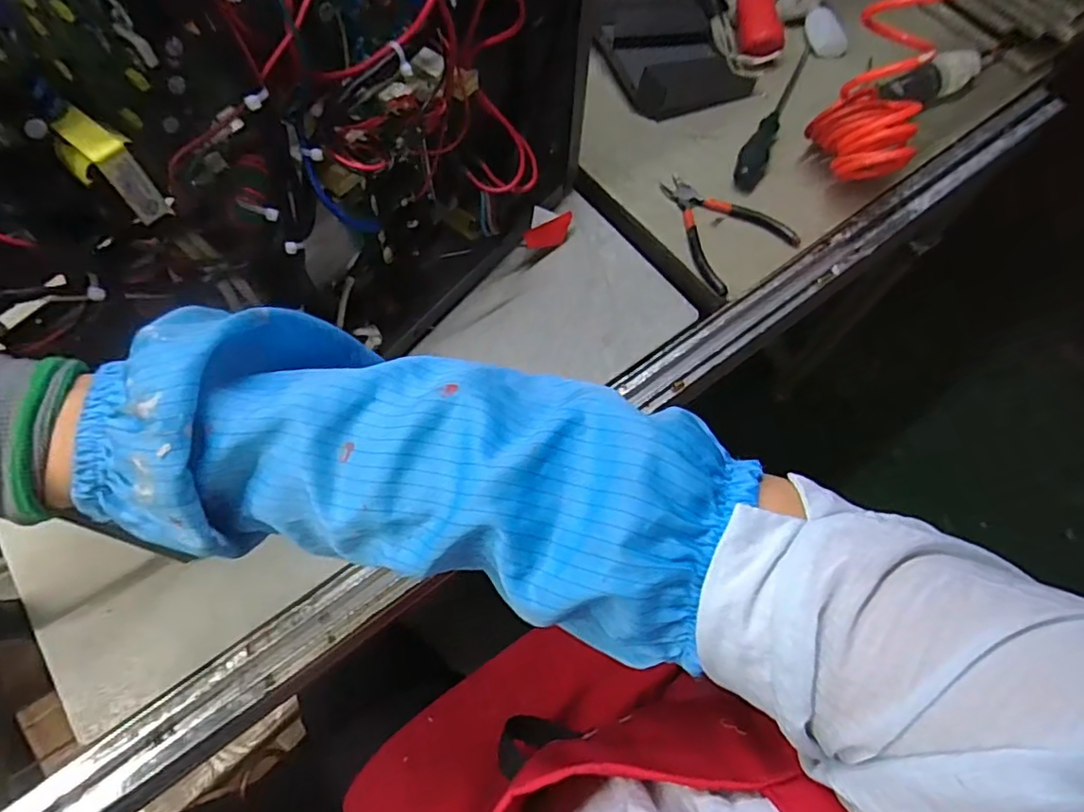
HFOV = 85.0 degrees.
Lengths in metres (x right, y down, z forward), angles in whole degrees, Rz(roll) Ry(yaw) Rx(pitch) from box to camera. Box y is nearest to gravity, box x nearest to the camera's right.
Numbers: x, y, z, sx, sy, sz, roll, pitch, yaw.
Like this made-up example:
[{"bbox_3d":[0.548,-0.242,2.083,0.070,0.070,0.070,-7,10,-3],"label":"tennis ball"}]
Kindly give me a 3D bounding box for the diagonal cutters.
[{"bbox_3d":[0.179,-0.192,0.624,0.113,0.011,0.142,-35,71,-16],"label":"diagonal cutters"}]

